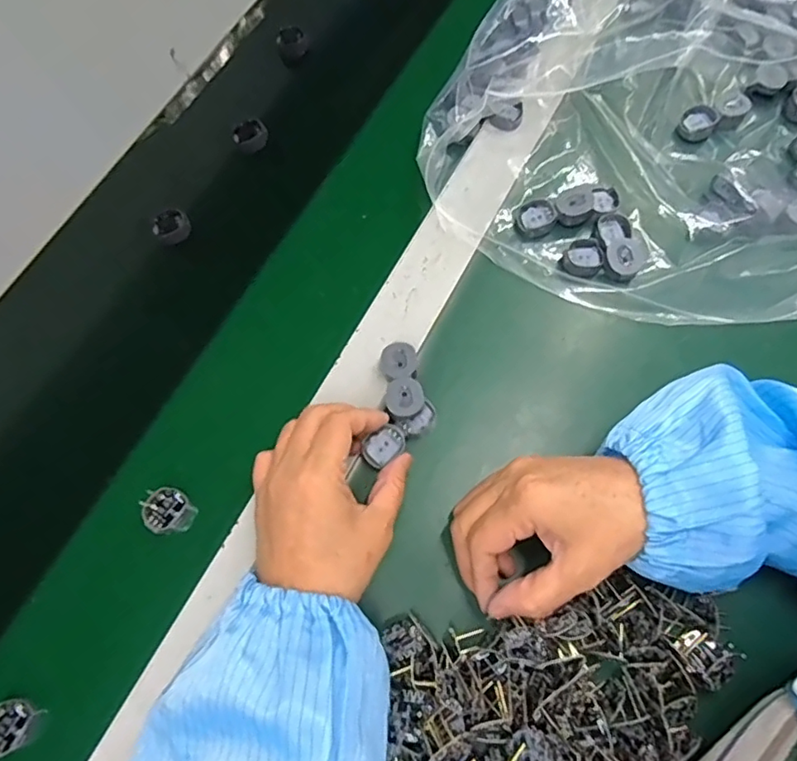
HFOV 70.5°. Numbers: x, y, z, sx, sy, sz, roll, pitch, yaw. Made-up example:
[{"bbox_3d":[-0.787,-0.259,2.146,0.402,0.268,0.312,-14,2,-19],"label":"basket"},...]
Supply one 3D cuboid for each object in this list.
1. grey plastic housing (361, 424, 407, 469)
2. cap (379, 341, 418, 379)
[{"bbox_3d":[-0.010,0.043,0.373,0.029,0.005,0.020,-36,73,-10],"label":"grey plastic housing"},{"bbox_3d":[0.000,-0.013,0.398,0.025,0.016,0.025,0,70,1],"label":"cap"}]

